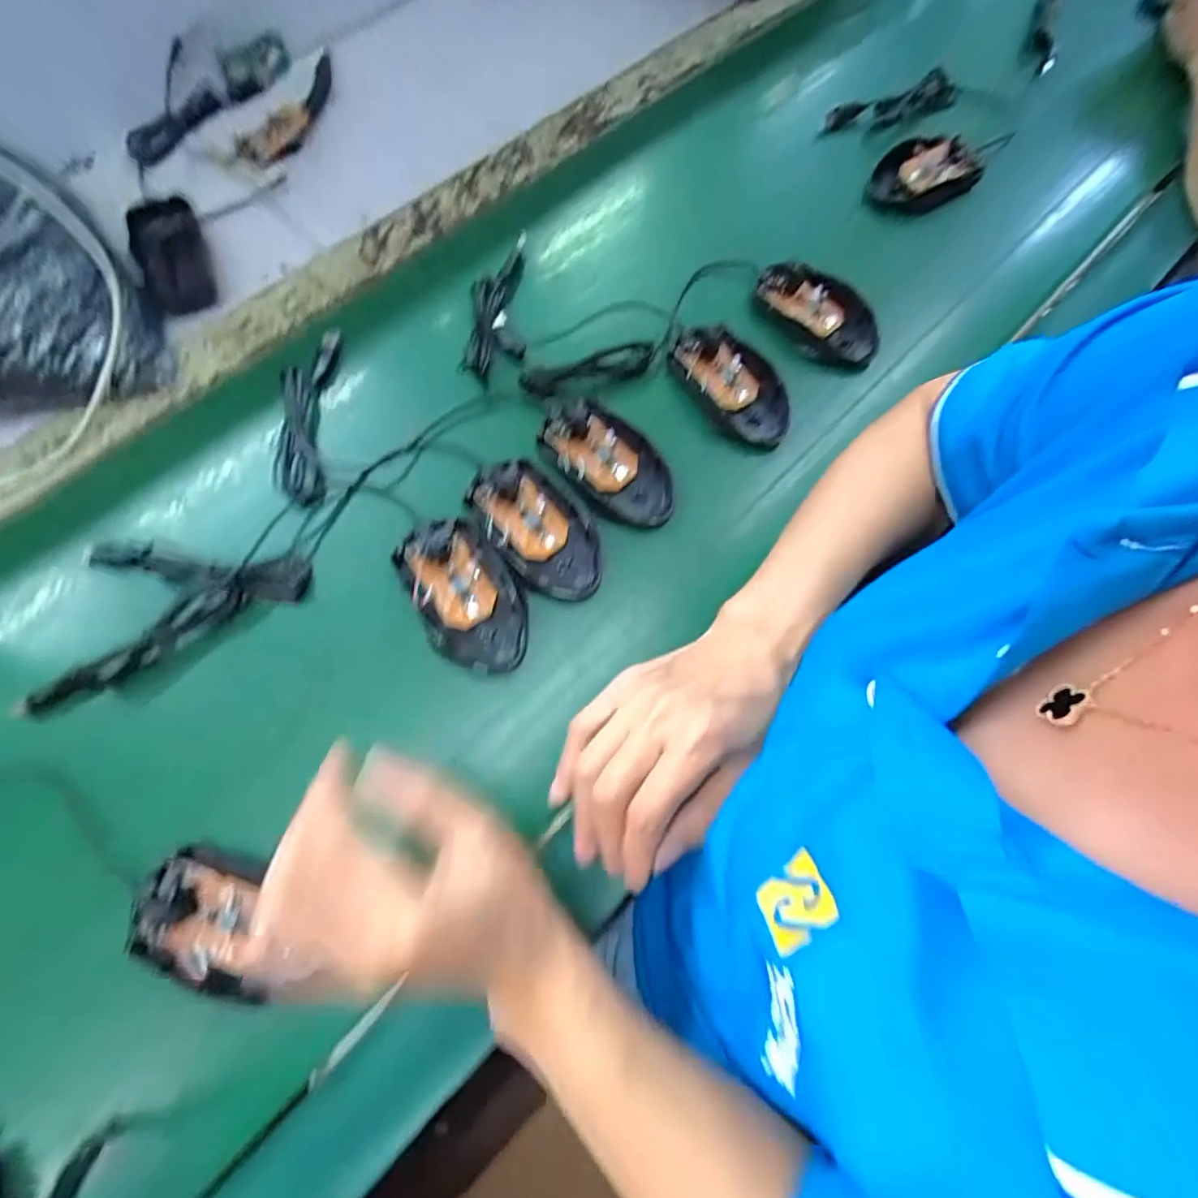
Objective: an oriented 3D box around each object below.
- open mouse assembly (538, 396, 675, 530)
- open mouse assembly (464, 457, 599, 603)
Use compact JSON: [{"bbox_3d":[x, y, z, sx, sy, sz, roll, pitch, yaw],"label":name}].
[{"bbox_3d":[0.005,-0.103,0.400,0.119,0.026,0.060,43,73,10],"label":"open mouse assembly"},{"bbox_3d":[-0.043,-0.050,0.383,0.063,0.026,0.110,-36,77,-15],"label":"open mouse assembly"}]

